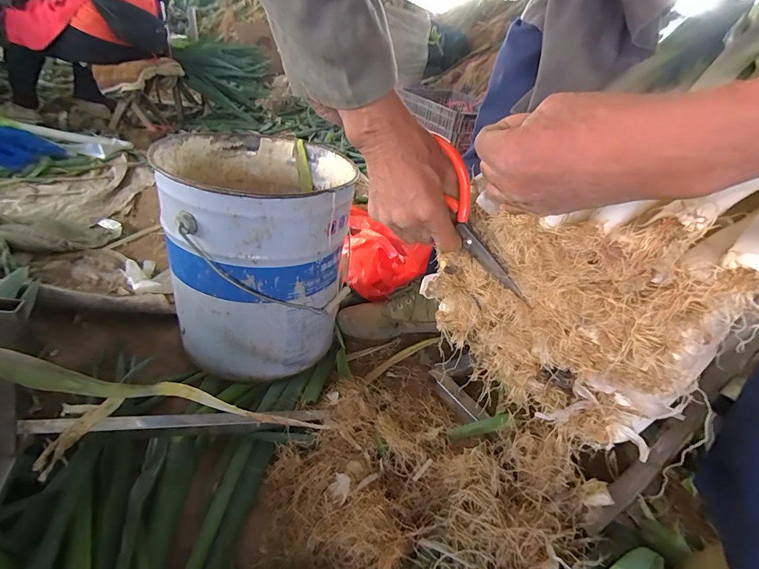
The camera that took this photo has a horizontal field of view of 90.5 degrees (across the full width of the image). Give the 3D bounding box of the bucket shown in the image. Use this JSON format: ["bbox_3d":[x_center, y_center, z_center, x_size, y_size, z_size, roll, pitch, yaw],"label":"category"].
[{"bbox_3d":[-0.192,-0.058,0.634,0.269,0.303,0.293,0,34,-13],"label":"bucket"}]

